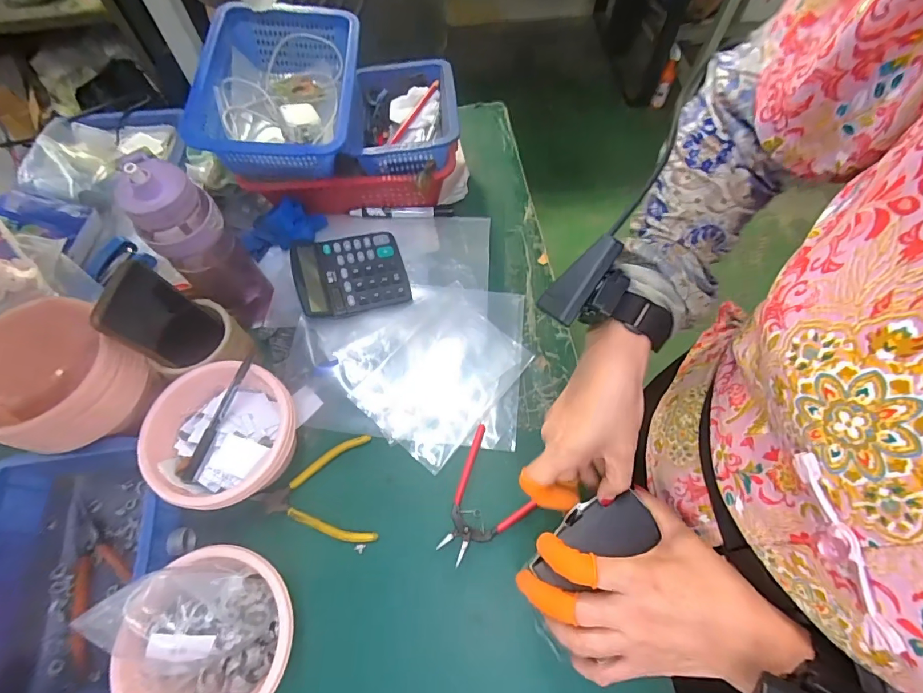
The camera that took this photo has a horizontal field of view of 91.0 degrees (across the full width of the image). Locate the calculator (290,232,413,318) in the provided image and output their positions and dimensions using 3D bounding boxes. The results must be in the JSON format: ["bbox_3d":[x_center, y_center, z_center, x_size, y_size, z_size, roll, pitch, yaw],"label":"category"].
[{"bbox_3d":[-0.152,-0.104,0.625,0.145,0.039,0.126,-14,64,-6],"label":"calculator"}]

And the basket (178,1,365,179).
[{"bbox_3d":[-0.240,-0.337,0.628,0.199,0.108,0.264,-5,63,-2],"label":"basket"}]

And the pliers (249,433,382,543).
[{"bbox_3d":[-0.172,0.175,0.528,0.138,0.015,0.115,-10,64,-4],"label":"pliers"}]

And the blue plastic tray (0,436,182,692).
[{"bbox_3d":[-0.402,0.237,0.475,0.184,0.079,0.251,-9,64,-4],"label":"blue plastic tray"}]

